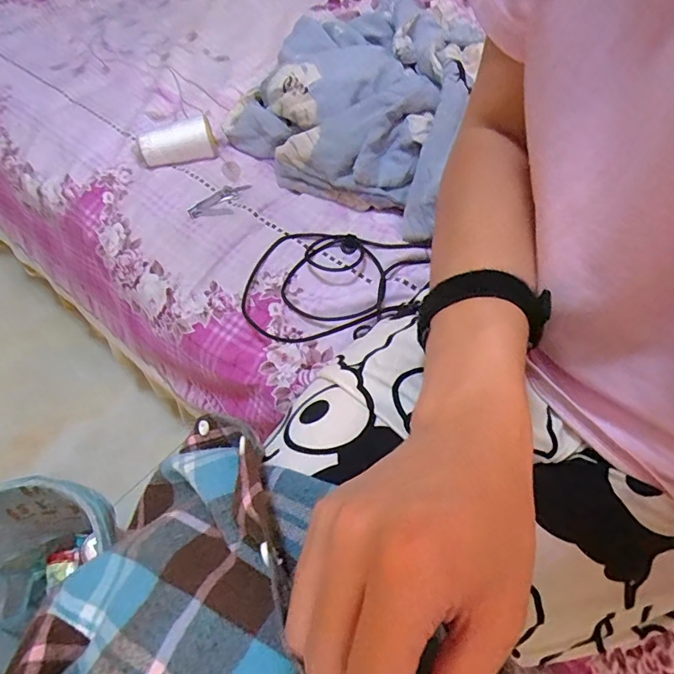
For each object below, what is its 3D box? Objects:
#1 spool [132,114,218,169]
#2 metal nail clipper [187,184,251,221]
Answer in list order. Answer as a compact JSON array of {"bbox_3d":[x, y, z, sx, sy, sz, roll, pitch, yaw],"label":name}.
[{"bbox_3d":[-0.246,-0.294,0.711,0.119,0.047,0.053,-19,59,-11],"label":"spool"},{"bbox_3d":[-0.161,-0.193,0.669,0.046,0.010,0.099,38,66,23],"label":"metal nail clipper"}]

